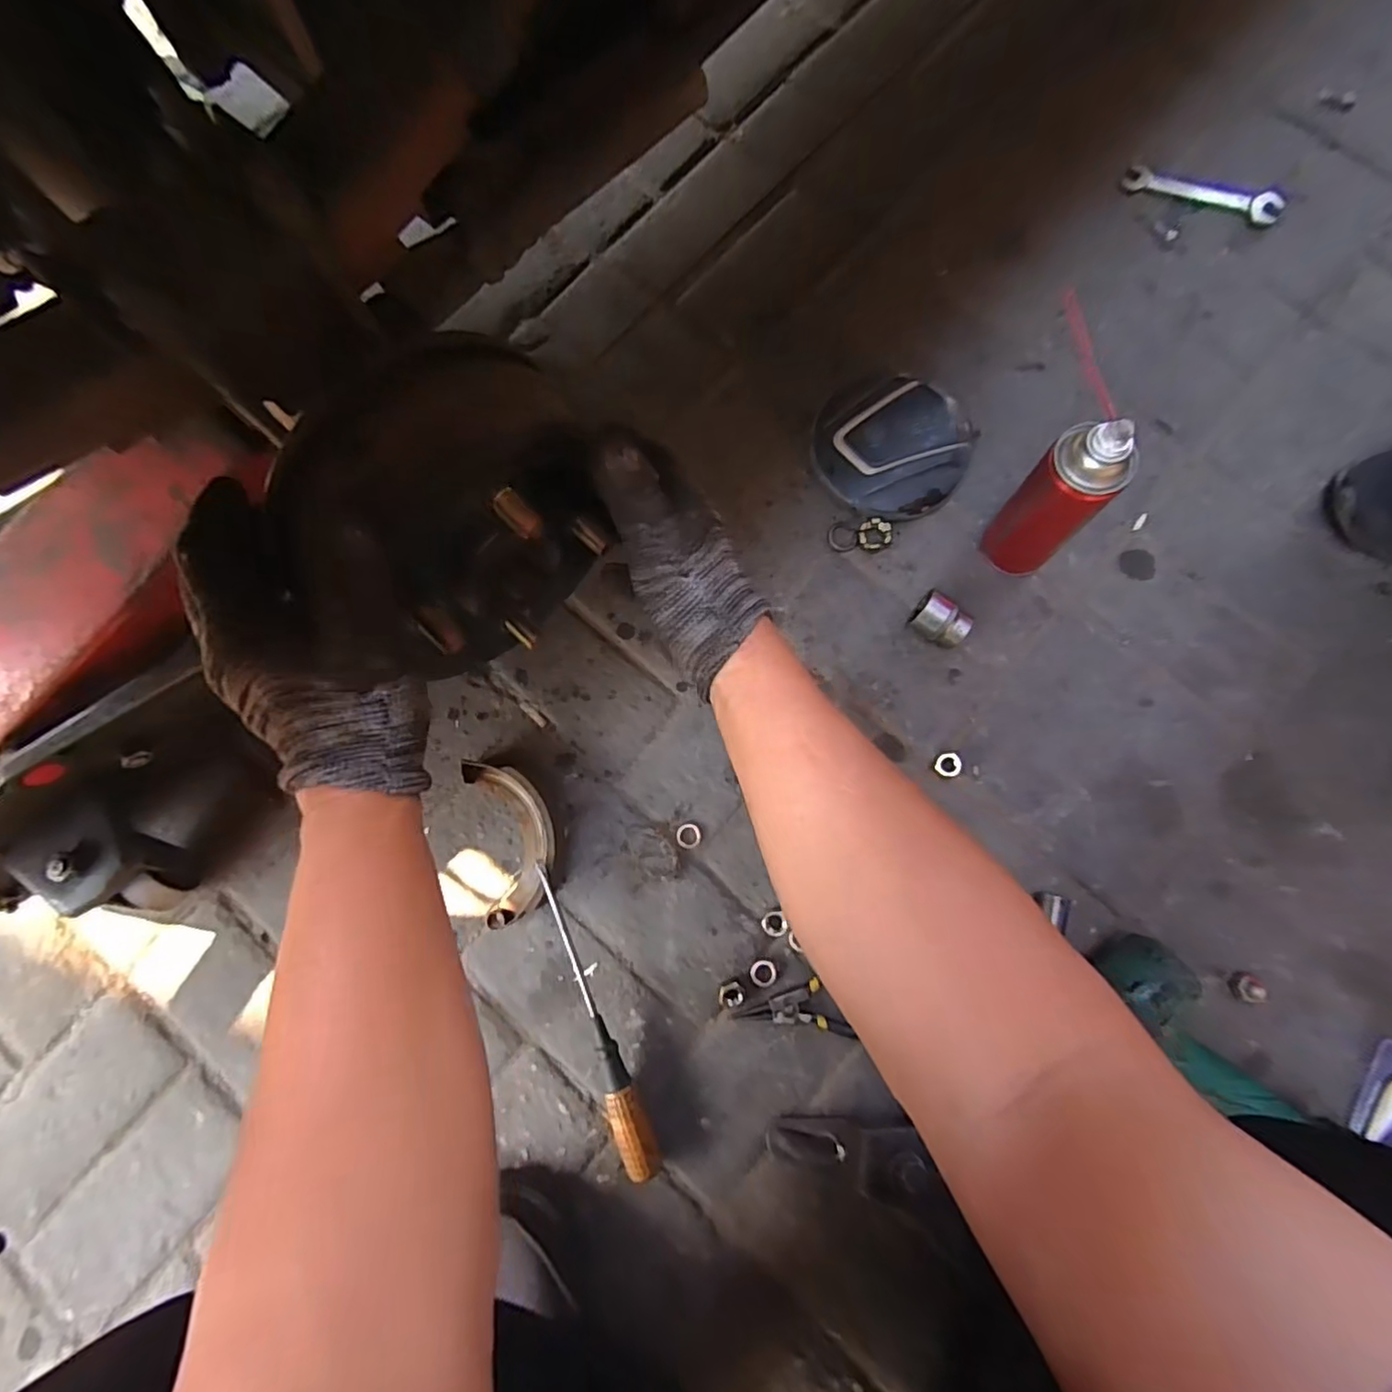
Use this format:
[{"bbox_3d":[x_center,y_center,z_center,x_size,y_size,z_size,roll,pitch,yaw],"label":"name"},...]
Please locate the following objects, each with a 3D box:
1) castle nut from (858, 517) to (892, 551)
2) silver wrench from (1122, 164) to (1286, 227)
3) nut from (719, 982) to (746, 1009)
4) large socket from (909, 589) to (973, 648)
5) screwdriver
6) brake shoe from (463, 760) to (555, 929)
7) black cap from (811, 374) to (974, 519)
[{"bbox_3d":[0.168,-0.152,0.601,0.031,0.013,0.028,-7,80,0],"label":"castle nut"},{"bbox_3d":[0.530,-0.527,0.666,0.156,0.009,0.034,18,80,4],"label":"silver wrench"},{"bbox_3d":[0.030,0.250,0.533,0.021,0.009,0.021,0,80,1],"label":"nut"},{"bbox_3d":[0.220,-0.067,0.574,0.050,0.034,0.033,36,82,7],"label":"large socket"},{"bbox_3d":[-0.084,0.259,0.520,0.028,0.035,0.249,-22,80,-3],"label":"screwdriver"},{"bbox_3d":[-0.153,0.121,0.545,0.067,0.036,0.137,-12,80,-1],"label":"brake shoe"},{"bbox_3d":[0.187,-0.242,0.610,0.143,0.035,0.144,0,80,1],"label":"black cap"}]

